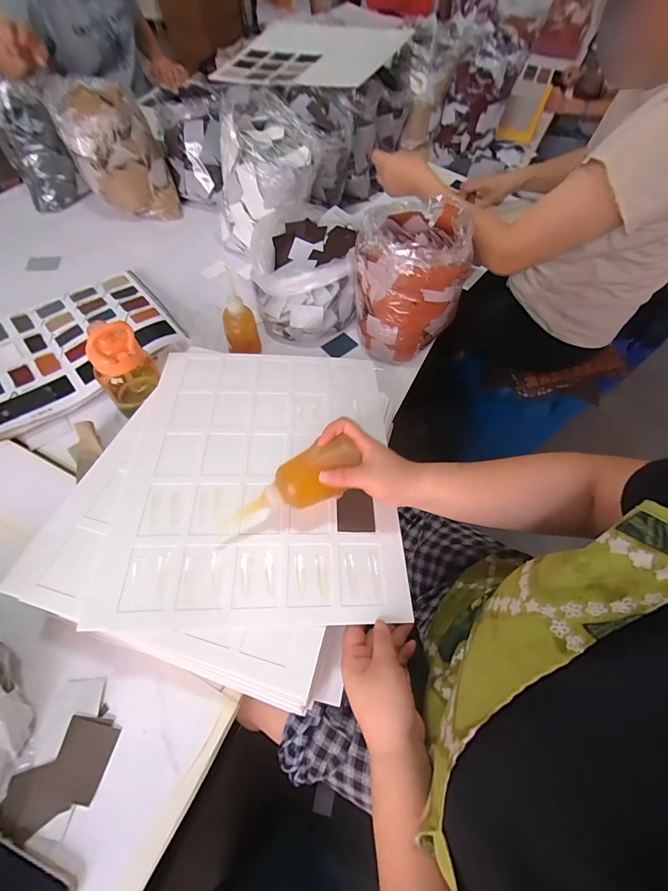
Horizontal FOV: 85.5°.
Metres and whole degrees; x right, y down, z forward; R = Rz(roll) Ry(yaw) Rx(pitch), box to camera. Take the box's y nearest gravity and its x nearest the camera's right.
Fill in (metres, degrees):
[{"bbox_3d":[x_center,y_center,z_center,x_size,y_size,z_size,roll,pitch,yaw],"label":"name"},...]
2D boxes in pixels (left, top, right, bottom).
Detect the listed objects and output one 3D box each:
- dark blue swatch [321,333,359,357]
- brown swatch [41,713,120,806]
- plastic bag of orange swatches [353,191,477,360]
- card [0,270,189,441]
[{"bbox_3d":[0.012,-0.209,0.758,0.066,0.008,0.040,-38,83,-18],"label":"dark blue swatch"},{"bbox_3d":[-0.280,0.347,0.401,0.059,0.005,0.065,10,57,6],"label":"brown swatch"},{"bbox_3d":[0.136,-0.309,0.684,0.193,0.210,0.203,6,61,0],"label":"plastic bag of orange swatches"},{"bbox_3d":[-0.505,-0.211,0.682,0.357,0.032,0.304,-34,68,-19],"label":"card"}]

